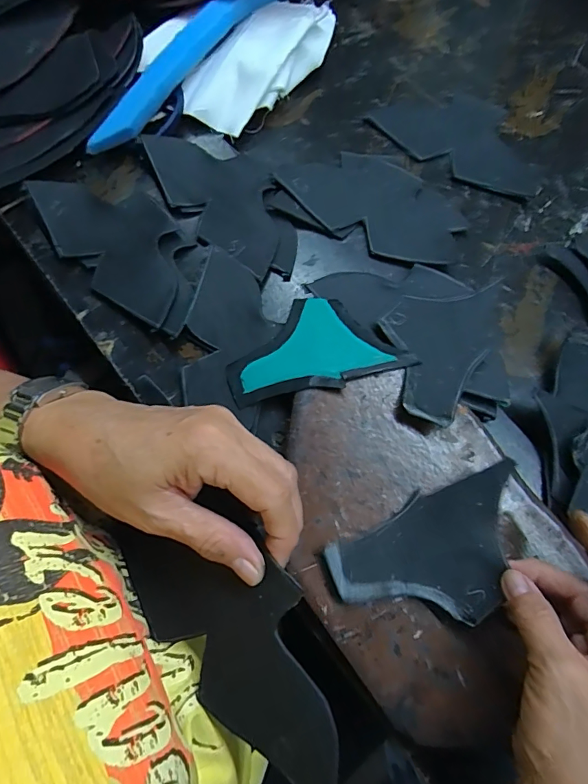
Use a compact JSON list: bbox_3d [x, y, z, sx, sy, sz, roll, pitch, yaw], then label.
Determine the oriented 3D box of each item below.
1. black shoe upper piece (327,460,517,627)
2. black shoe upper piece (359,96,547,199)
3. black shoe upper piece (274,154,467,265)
[{"bbox_3d":[0.091,0.110,0.283,0.129,0.025,0.079,-19,74,-8],"label":"black shoe upper piece"},{"bbox_3d":[0.159,-0.250,0.420,0.165,0.006,0.100,16,75,3],"label":"black shoe upper piece"},{"bbox_3d":[0.073,-0.175,0.389,0.160,0.009,0.088,33,75,8],"label":"black shoe upper piece"}]

